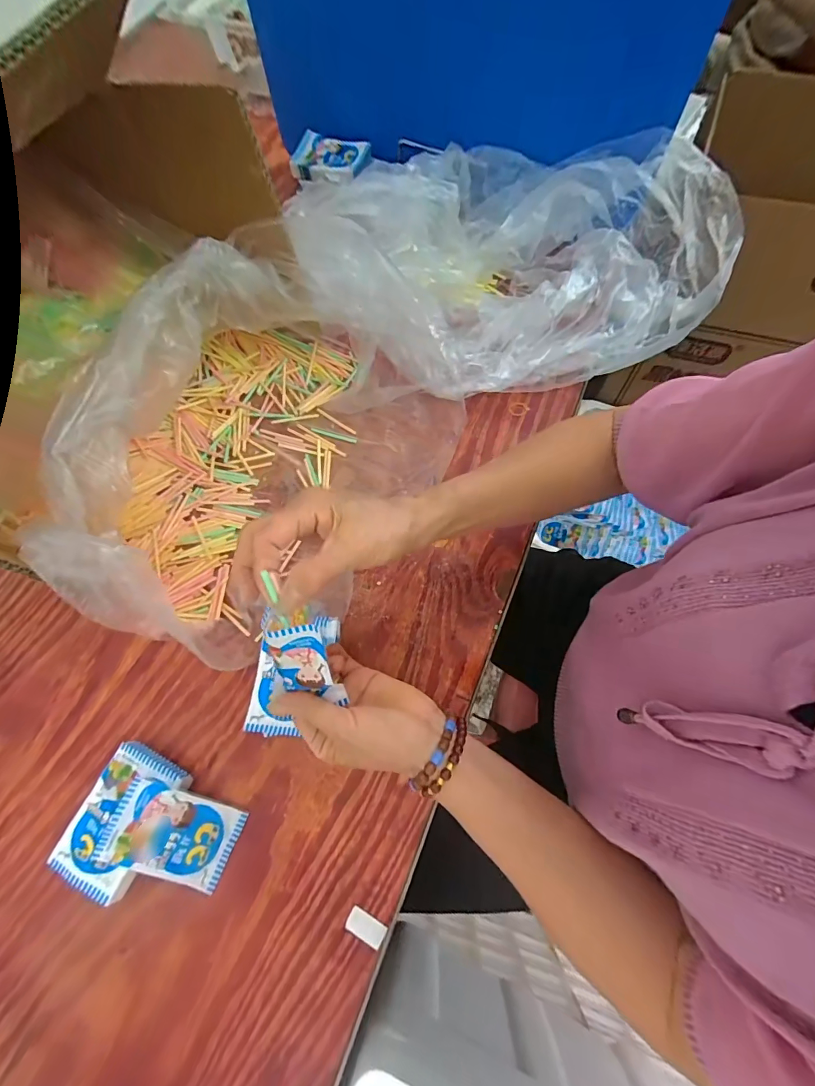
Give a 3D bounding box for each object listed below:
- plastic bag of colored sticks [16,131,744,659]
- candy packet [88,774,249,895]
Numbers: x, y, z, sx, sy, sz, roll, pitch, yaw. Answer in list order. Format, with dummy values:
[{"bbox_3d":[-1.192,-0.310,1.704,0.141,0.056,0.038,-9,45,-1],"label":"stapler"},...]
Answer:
[{"bbox_3d":[-0.021,-0.223,0.460,0.742,0.164,0.371,-35,72,-10],"label":"plastic bag of colored sticks"},{"bbox_3d":[-0.205,0.254,0.363,0.105,0.015,0.066,25,71,-13],"label":"candy packet"}]

